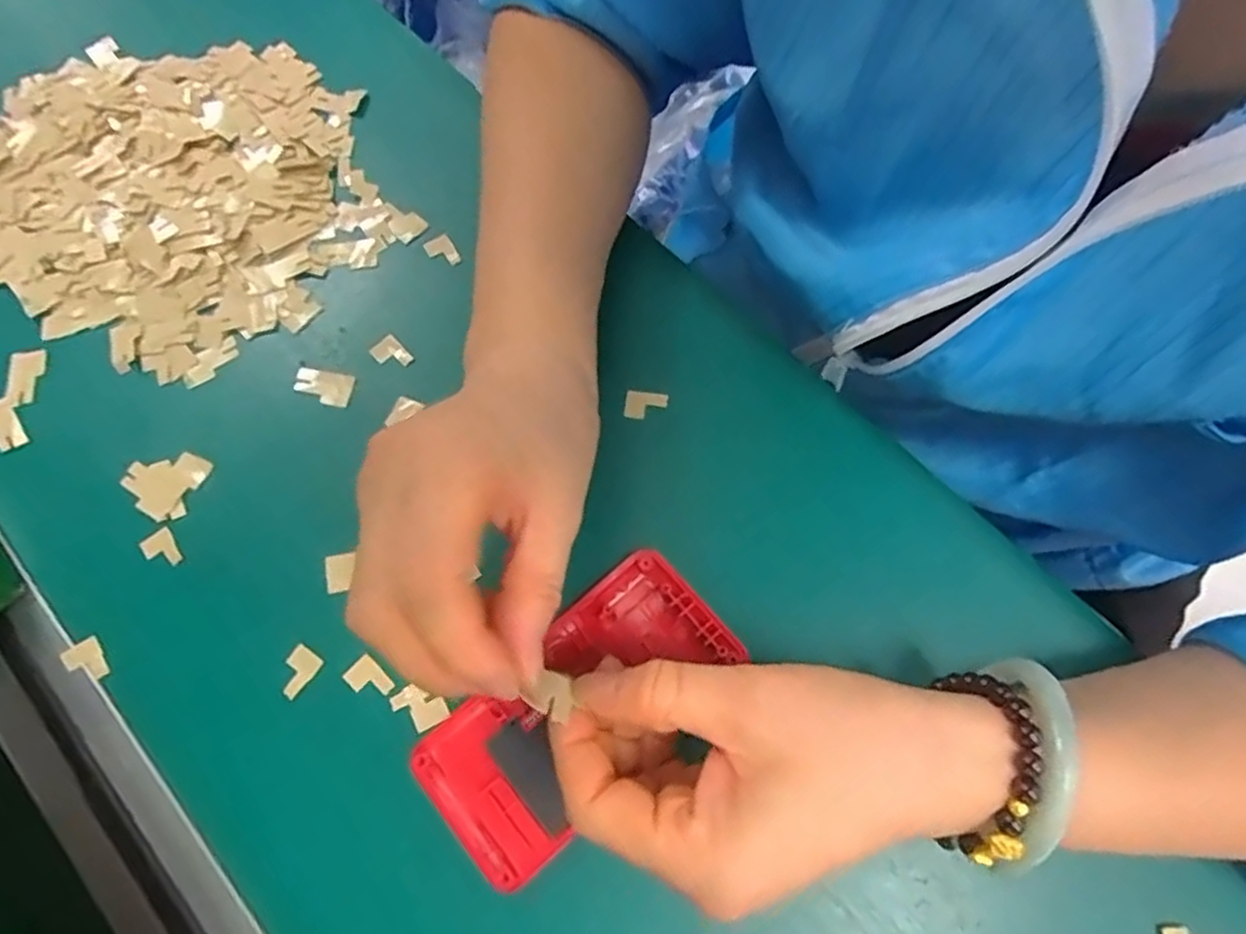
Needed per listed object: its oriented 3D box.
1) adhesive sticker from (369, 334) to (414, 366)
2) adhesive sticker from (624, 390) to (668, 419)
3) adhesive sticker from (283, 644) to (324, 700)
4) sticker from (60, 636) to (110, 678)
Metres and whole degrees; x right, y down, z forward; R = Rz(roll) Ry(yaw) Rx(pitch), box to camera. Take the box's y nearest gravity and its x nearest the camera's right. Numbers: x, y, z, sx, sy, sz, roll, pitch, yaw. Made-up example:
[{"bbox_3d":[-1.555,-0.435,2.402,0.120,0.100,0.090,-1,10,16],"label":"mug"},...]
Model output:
[{"bbox_3d":[-0.107,-0.052,0.334,0.013,0.004,0.018,-41,74,-13],"label":"adhesive sticker"},{"bbox_3d":[0.010,-0.027,0.322,0.019,0.004,0.013,7,70,3],"label":"adhesive sticker"},{"bbox_3d":[-0.130,0.081,0.289,0.013,0.004,0.018,31,73,12],"label":"adhesive sticker"},{"bbox_3d":[-0.216,0.079,0.292,0.013,0.005,0.017,-31,72,-10],"label":"sticker"}]

